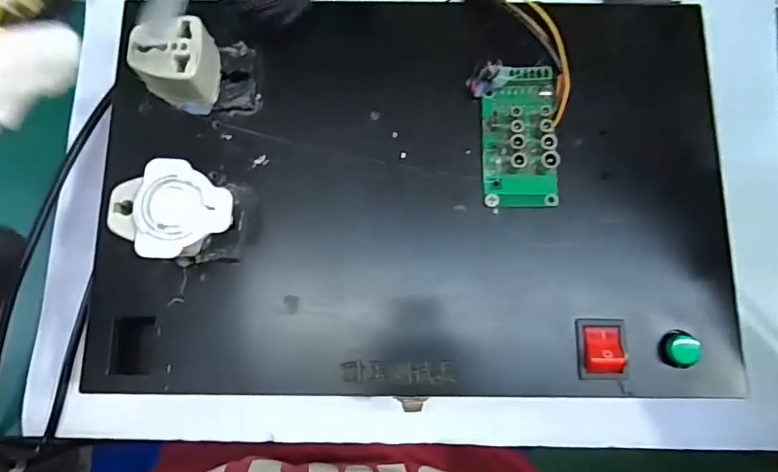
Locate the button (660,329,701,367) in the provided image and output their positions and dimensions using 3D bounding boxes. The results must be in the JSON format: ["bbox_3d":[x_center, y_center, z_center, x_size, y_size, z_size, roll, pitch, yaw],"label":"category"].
[{"bbox_3d":[0.151,0.058,0.275,0.015,0.011,0.018,-1,77,0],"label":"button"}]

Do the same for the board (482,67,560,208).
[{"bbox_3d":[0.073,-0.055,0.293,0.040,0.020,0.074,1,77,0],"label":"board"}]

